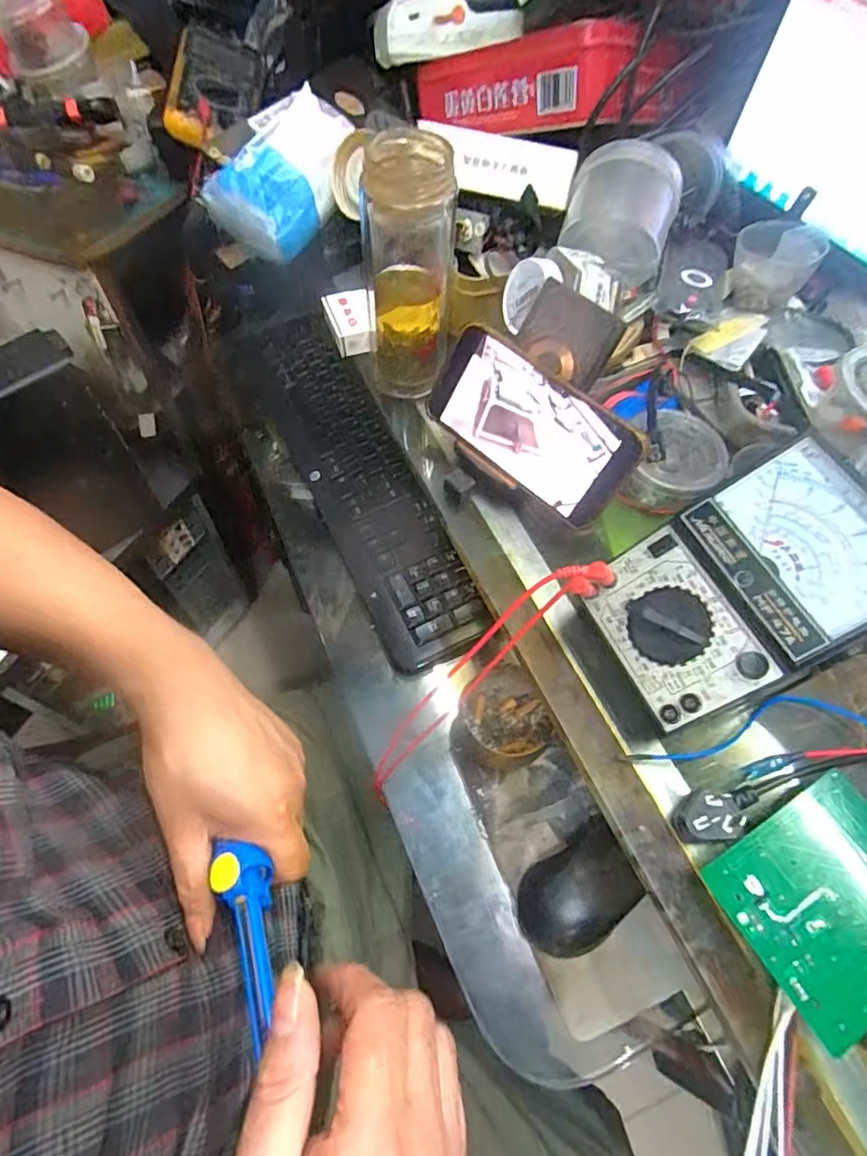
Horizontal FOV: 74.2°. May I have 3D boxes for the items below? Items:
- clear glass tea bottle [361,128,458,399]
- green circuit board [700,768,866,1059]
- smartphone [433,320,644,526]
[{"bbox_3d":[-0.019,-0.225,0.428,0.069,0.168,0.064,4,60,-2],"label":"clear glass tea bottle"},{"bbox_3d":[0.218,0.171,0.309,0.116,0.008,0.091,-24,63,-19],"label":"green circuit board"},{"bbox_3d":[0.067,-0.107,0.411,0.156,0.079,0.006,40,33,15],"label":"smartphone"}]

